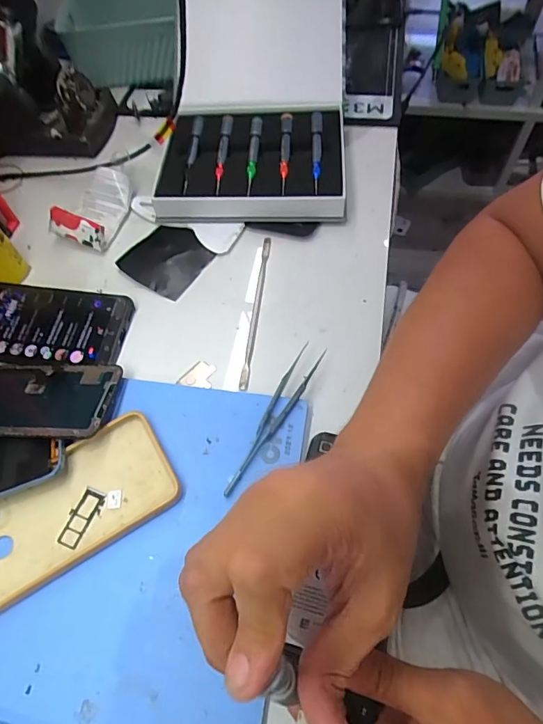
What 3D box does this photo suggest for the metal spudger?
[{"bbox_3d":[-0.014,-0.049,0.411,0.007,0.010,0.161,4,62,6],"label":"metal spudger"}]

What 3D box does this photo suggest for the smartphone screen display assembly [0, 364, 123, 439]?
[{"bbox_3d":[-0.192,0.029,0.365,0.140,0.004,0.070,-1,48,11],"label":"smartphone screen display assembly"}]

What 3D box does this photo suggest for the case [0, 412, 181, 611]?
[{"bbox_3d":[-0.153,0.107,0.323,0.168,0.009,0.078,-29,64,-11],"label":"case"}]

